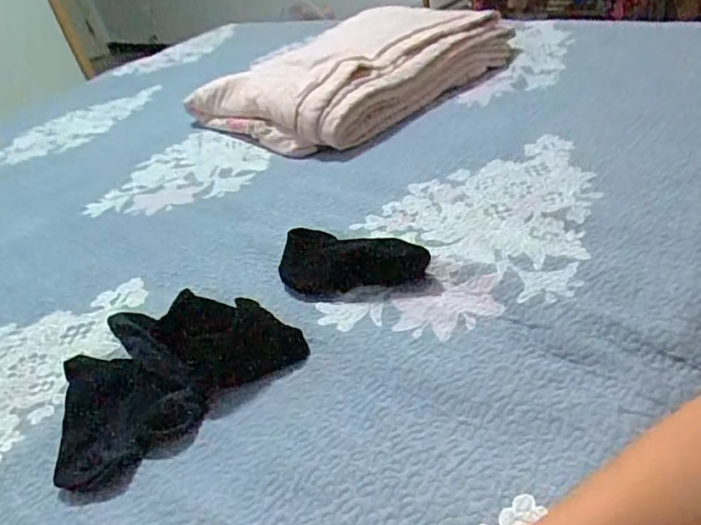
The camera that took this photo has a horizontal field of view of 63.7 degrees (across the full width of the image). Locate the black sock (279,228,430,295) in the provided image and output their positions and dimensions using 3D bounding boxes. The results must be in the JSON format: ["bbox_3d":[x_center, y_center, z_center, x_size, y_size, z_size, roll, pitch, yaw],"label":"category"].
[{"bbox_3d":[0.003,-0.002,0.614,0.161,0.047,0.062,-1,39,12],"label":"black sock"}]

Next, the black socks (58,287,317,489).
[{"bbox_3d":[-0.169,0.096,0.521,0.229,0.049,0.121,-31,42,-24],"label":"black socks"}]

